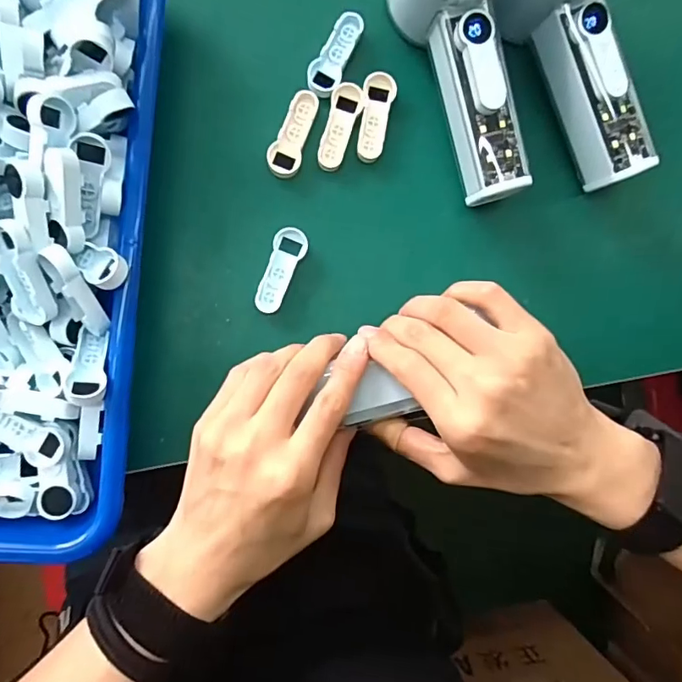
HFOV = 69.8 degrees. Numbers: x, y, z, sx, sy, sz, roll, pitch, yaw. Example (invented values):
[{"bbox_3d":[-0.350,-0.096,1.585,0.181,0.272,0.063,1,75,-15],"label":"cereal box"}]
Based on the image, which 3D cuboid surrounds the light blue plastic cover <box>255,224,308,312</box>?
[{"bbox_3d":[-0.035,-0.041,0.284,0.018,0.007,0.050,23,86,-4],"label":"light blue plastic cover"}]

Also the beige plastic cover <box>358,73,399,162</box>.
[{"bbox_3d":[0.021,-0.132,0.290,0.018,0.007,0.050,7,88,-5],"label":"beige plastic cover"}]

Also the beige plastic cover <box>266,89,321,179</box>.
[{"bbox_3d":[-0.028,-0.121,0.286,0.019,0.005,0.051,17,87,-5],"label":"beige plastic cover"}]

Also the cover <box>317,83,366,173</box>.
[{"bbox_3d":[-0.001,-0.126,0.289,0.017,0.006,0.050,17,87,-5],"label":"cover"}]

